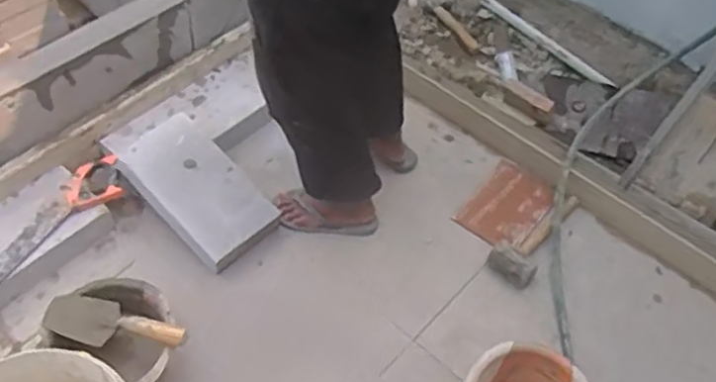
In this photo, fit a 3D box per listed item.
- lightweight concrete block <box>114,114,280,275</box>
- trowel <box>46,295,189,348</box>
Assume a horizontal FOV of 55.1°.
[{"bbox_3d":[-0.376,-0.001,1.613,0.203,0.066,0.355,-44,79,-9],"label":"lightweight concrete block"},{"bbox_3d":[-0.452,0.257,1.313,0.242,0.053,0.085,6,53,0],"label":"trowel"}]

